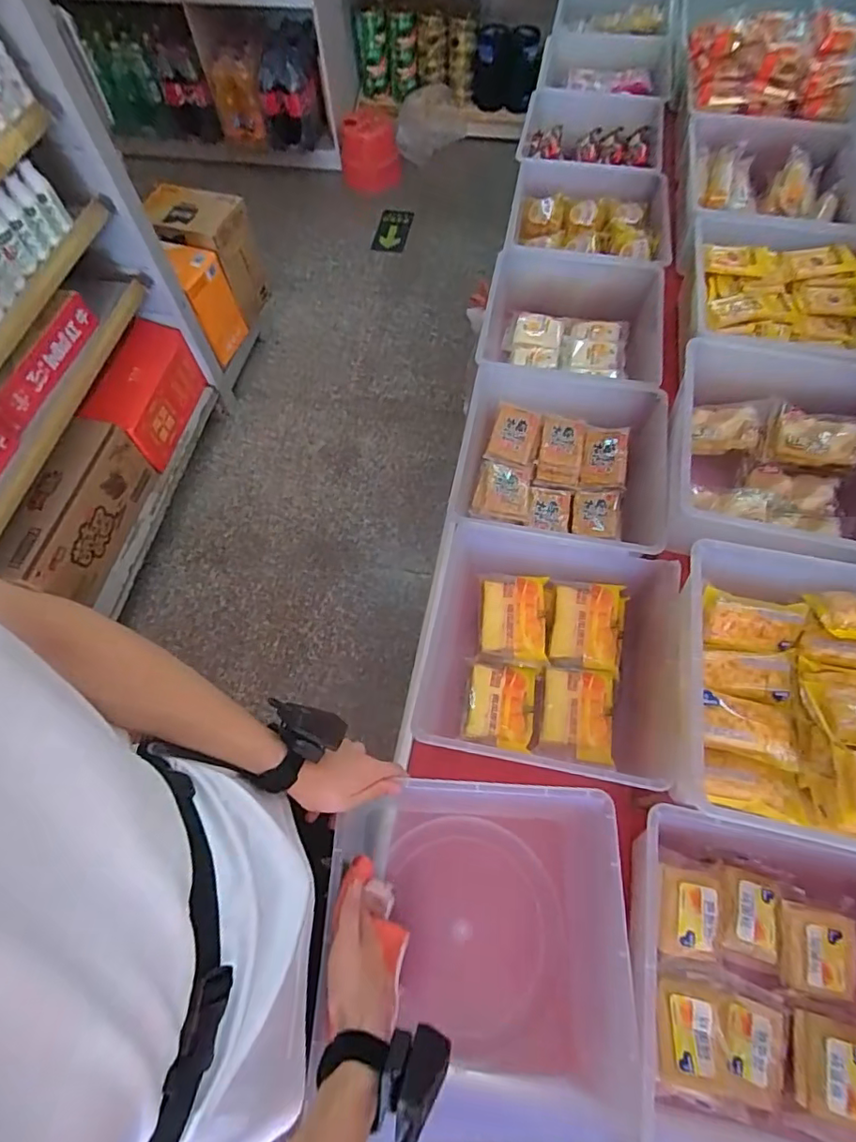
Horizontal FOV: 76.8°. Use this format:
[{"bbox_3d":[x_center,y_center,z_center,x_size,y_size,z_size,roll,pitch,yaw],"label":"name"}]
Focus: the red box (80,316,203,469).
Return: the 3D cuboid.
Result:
[{"bbox_3d":[-0.827,-0.533,1.611,0.157,0.206,0.387,9,65,7],"label":"red box"}]

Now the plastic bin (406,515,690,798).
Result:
[{"bbox_3d":[0.167,0.109,0.724,0.329,0.116,0.277,10,65,7],"label":"plastic bin"}]

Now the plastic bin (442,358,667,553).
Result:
[{"bbox_3d":[0.208,-0.154,0.837,0.325,0.117,0.294,10,65,7],"label":"plastic bin"}]

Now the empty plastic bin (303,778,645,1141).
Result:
[{"bbox_3d":[0.052,0.388,0.583,0.343,0.141,0.301,2,64,3],"label":"empty plastic bin"}]

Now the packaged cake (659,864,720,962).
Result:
[{"bbox_3d":[0.282,0.371,0.586,0.066,0.027,0.085,8,64,6],"label":"packaged cake"}]

